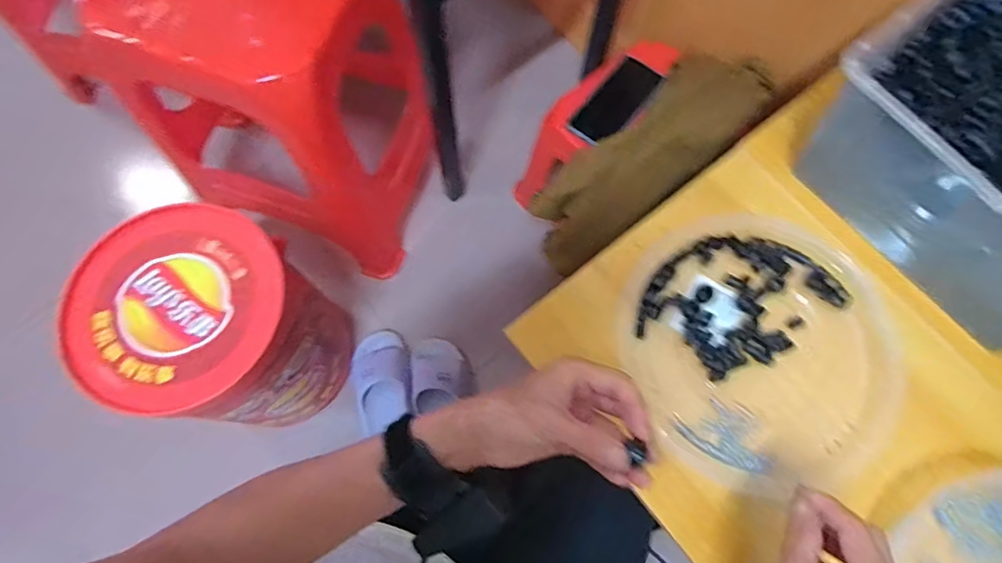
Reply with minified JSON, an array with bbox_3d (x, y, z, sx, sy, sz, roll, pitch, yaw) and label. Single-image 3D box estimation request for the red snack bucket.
[{"bbox_3d":[-0.386,0.072,0.768,0.246,0.306,0.238,7,73,2],"label":"red snack bucket"}]

